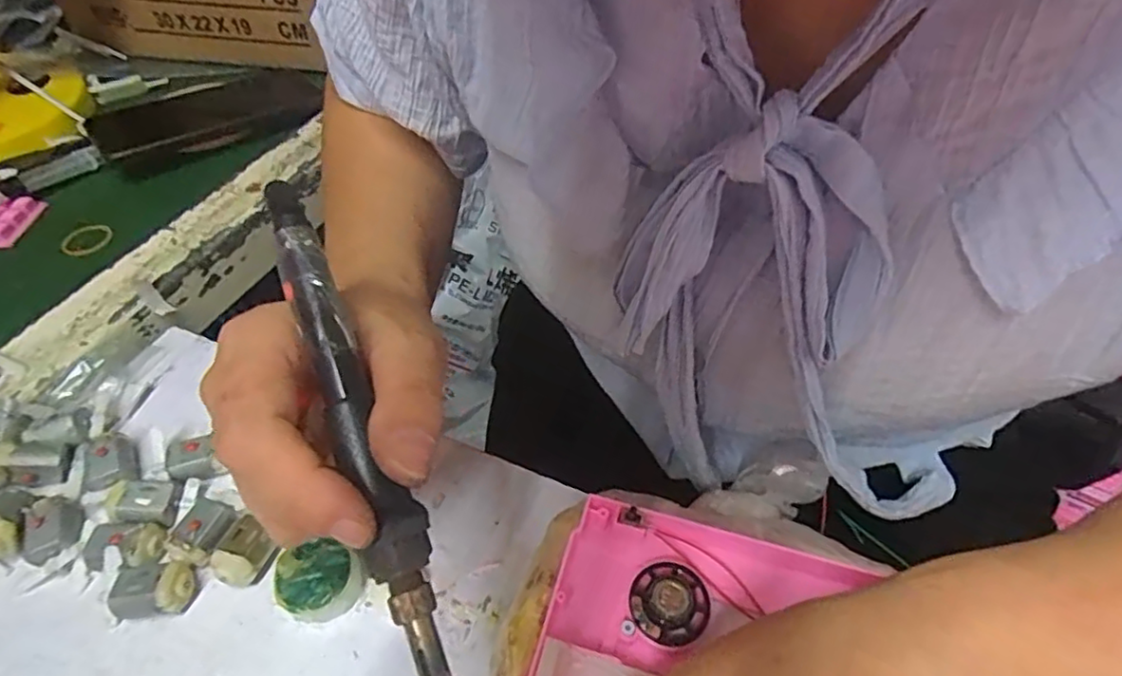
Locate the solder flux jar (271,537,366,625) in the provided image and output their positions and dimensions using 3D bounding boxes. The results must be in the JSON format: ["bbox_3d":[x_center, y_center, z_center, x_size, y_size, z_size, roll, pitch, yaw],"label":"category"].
[{"bbox_3d":[-0.102,0.101,0.263,0.033,0.020,0.030,-1,49,1],"label":"solder flux jar"}]

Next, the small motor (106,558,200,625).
[{"bbox_3d":[-0.168,0.105,0.261,0.031,0.017,0.021,-1,49,0],"label":"small motor"}]

